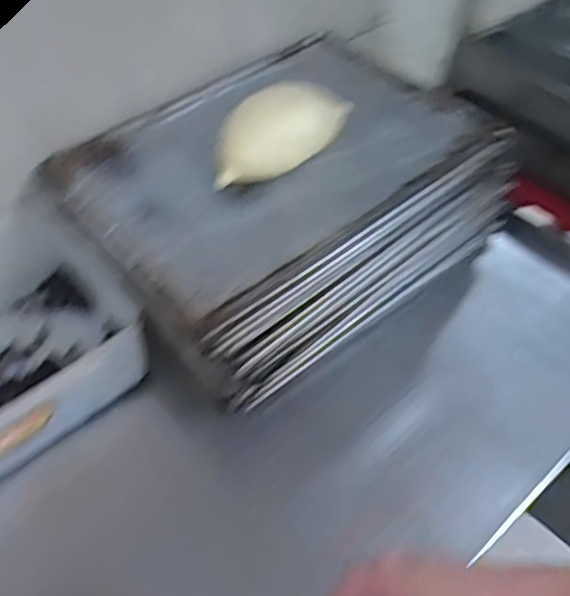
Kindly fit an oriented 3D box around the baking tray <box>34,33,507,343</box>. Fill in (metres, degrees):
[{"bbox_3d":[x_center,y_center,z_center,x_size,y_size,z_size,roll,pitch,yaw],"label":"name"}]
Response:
[{"bbox_3d":[-0.013,-0.174,0.756,0.455,0.036,0.330,-35,55,-23],"label":"baking tray"}]

